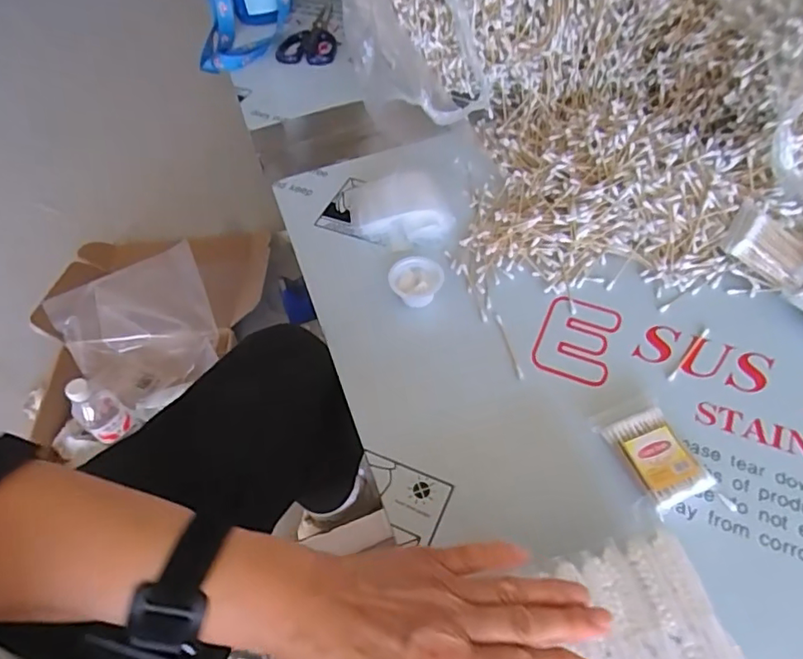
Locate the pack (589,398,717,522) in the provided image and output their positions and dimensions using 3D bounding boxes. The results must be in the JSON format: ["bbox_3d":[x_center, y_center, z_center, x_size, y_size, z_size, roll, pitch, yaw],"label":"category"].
[{"bbox_3d":[0.205,0.101,0.458,0.055,0.020,0.089,-22,56,-12],"label":"pack"}]

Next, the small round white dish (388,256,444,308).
[{"bbox_3d":[0.015,-0.047,0.572,0.053,0.030,0.051,-2,54,3],"label":"small round white dish"}]

